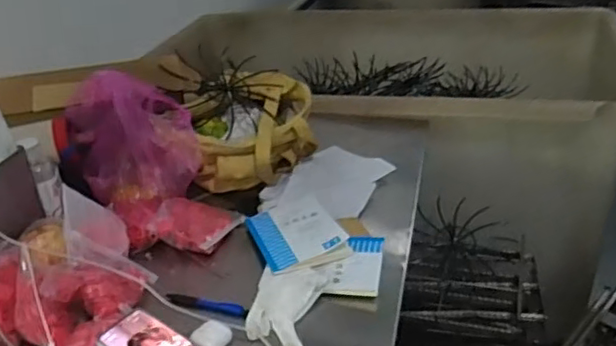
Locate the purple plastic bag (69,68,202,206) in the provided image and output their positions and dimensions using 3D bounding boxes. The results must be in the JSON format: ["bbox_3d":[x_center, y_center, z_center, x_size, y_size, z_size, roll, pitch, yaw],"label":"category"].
[{"bbox_3d":[-0.293,-0.057,1.049,0.185,0.188,0.191,-14,32,-18],"label":"purple plastic bag"}]

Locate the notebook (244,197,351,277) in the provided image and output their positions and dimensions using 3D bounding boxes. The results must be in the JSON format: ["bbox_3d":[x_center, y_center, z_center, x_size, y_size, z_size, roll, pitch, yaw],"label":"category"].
[{"bbox_3d":[-0.017,0.093,0.971,0.127,0.019,0.166,-16,31,-14],"label":"notebook"}]

